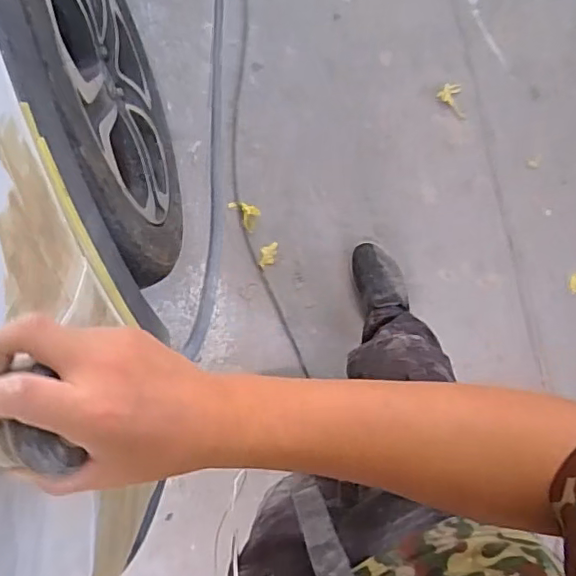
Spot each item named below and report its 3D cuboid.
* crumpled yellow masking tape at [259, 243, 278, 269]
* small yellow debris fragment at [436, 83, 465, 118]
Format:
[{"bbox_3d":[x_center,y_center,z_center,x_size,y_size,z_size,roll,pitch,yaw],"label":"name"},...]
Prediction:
[{"bbox_3d":[-0.042,-0.071,1.240,0.037,0.015,0.054,3,96,-2],"label":"crumpled yellow masking tape"},{"bbox_3d":[0.356,-0.399,1.211,0.076,0.009,0.046,41,93,-6],"label":"small yellow debris fragment"}]

